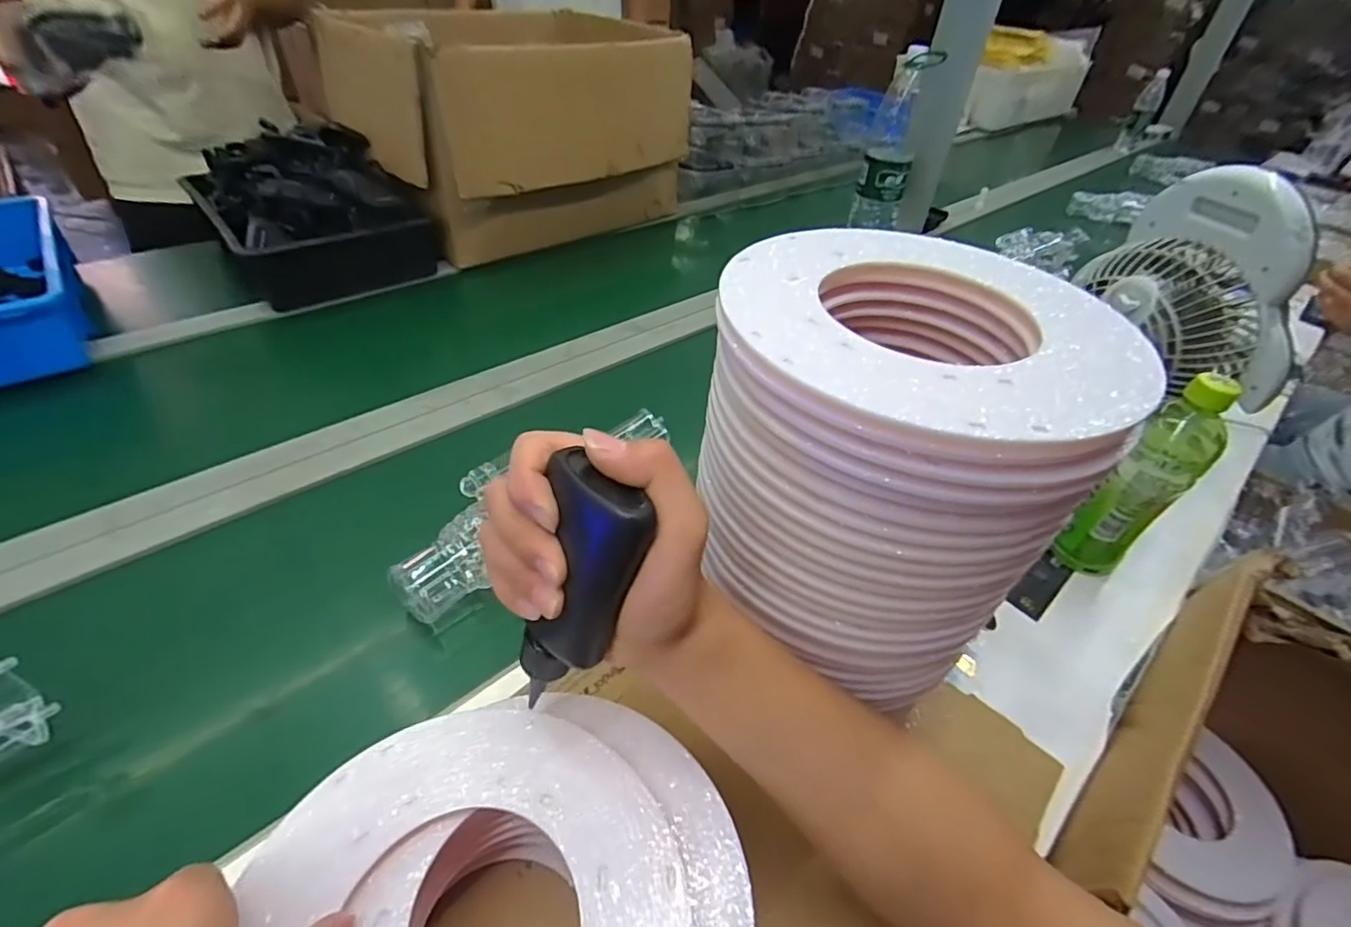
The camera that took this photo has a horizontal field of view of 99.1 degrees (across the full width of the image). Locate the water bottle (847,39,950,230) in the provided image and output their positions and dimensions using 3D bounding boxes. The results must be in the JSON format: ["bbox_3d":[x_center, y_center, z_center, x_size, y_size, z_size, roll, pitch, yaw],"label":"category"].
[{"bbox_3d":[0.403,-0.588,1.065,0.093,0.284,0.091,14,43,10],"label":"water bottle"}]

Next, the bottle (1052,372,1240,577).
[{"bbox_3d":[0.415,0.017,0.516,0.059,0.212,0.060,-29,52,-32],"label":"bottle"}]

